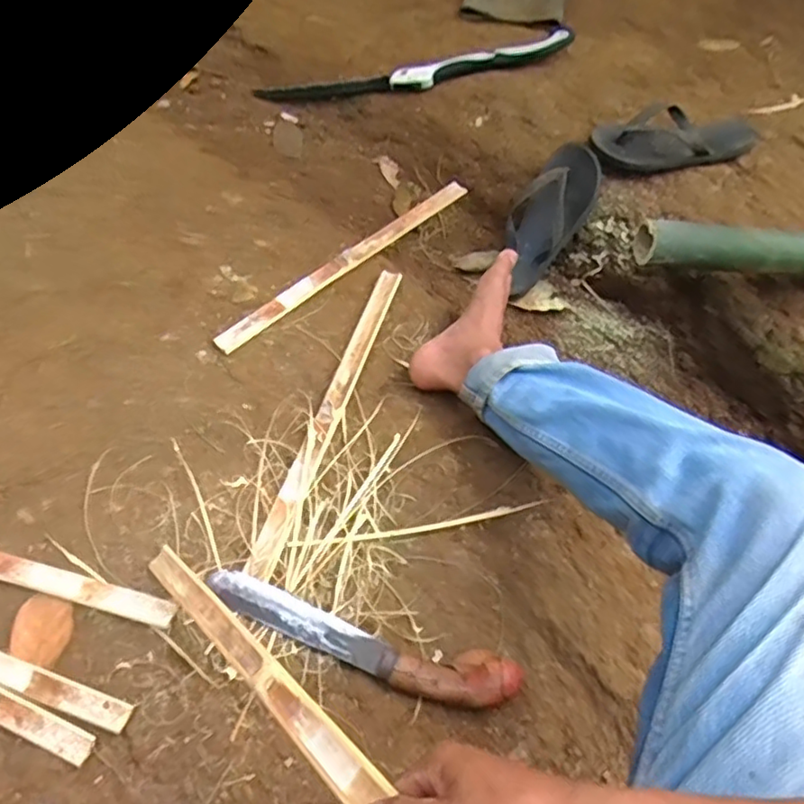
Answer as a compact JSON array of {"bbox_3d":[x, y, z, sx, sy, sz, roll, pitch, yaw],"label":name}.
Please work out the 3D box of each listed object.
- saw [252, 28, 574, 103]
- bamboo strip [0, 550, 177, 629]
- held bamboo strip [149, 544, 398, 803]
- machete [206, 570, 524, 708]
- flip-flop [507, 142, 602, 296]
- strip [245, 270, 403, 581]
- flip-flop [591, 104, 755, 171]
[{"bbox_3d":[0.016,-0.617,1.201,0.590,0.041,0.084,-5,59,10],"label":"saw"},{"bbox_3d":[-0.485,0.167,0.700,0.492,0.008,0.030,14,60,5],"label":"bamboo strip"},{"bbox_3d":[-0.115,0.225,0.527,0.030,0.011,0.479,-41,36,-23],"label":"held bamboo strip"},{"bbox_3d":[-0.048,0.249,0.666,0.337,0.030,0.060,16,60,6],"label":"machete"},{"bbox_3d":[0.234,-0.301,1.032,0.112,0.083,0.259,28,92,13],"label":"flip-flop"},{"bbox_3d":[-0.085,-0.001,0.818,0.035,0.011,0.468,17,60,7],"label":"strip"},{"bbox_3d":[0.456,-0.440,1.051,0.277,0.049,0.118,-2,61,-6],"label":"flip-flop"}]

